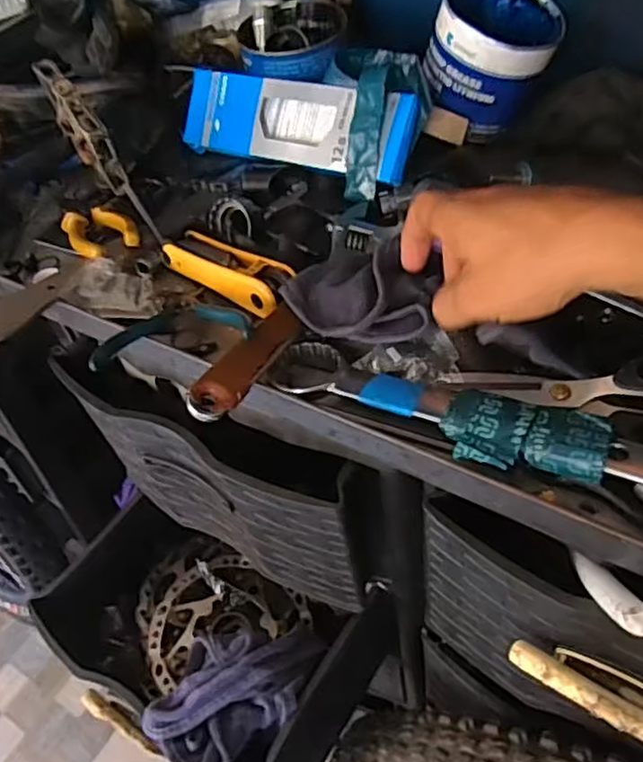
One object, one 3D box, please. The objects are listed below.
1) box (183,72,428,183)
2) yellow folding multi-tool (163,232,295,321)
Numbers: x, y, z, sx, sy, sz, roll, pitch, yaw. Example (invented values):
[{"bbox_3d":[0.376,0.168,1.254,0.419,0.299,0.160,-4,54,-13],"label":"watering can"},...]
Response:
[{"bbox_3d":[-0.027,-0.224,0.565,0.234,0.072,0.030,20,10,31],"label":"box"},{"bbox_3d":[-0.071,-0.086,0.489,0.125,0.030,0.036,30,60,30],"label":"yellow folding multi-tool"}]

